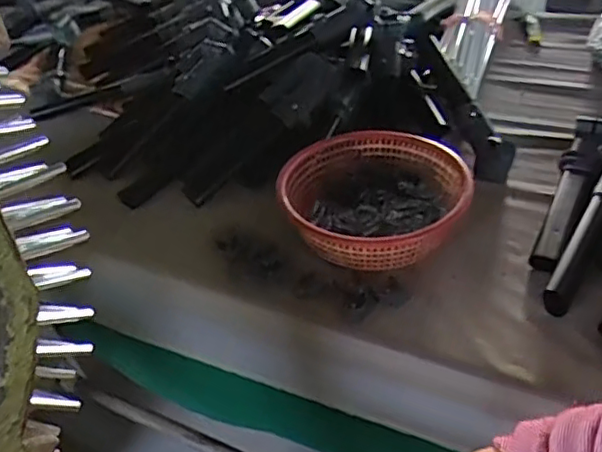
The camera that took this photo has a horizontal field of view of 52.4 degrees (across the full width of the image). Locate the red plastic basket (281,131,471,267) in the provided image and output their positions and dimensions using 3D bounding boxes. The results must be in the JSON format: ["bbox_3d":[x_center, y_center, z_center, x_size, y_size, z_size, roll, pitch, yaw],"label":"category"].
[{"bbox_3d":[0.116,-0.041,0.997,0.277,0.089,0.284,-4,39,4],"label":"red plastic basket"}]

